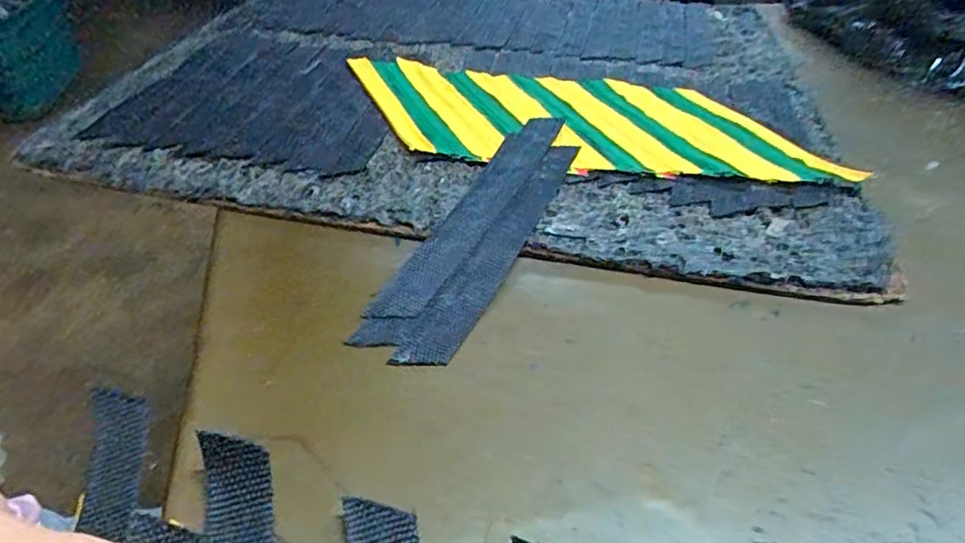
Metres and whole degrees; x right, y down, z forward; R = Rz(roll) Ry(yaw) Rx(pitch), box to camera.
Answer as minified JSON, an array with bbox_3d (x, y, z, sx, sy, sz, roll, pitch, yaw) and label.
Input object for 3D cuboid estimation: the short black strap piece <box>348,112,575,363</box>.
[{"bbox_3d":[0.001,-0.029,0.365,0.055,0.009,0.225,20,50,16],"label":"short black strap piece"}]

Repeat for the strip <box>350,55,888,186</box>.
[{"bbox_3d":[0.071,-0.119,0.463,0.354,0.011,0.151,6,41,4],"label":"strip"}]

